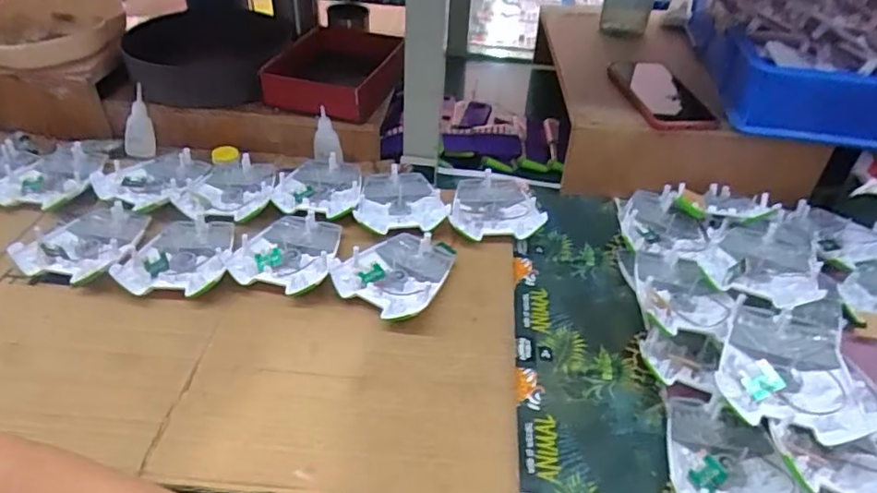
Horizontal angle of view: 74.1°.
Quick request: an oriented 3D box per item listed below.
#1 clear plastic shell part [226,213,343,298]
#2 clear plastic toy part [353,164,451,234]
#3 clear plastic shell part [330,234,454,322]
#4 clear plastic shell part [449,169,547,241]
[{"bbox_3d":[-0.146,0.002,0.579,0.087,0.019,0.101,9,42,7],"label":"clear plastic shell part"},{"bbox_3d":[-0.038,-0.053,0.646,0.095,0.017,0.114,4,41,1],"label":"clear plastic toy part"},{"bbox_3d":[-0.037,0.024,0.567,0.093,0.025,0.114,24,45,22],"label":"clear plastic shell part"},{"bbox_3d":[0.061,-0.051,0.653,0.097,0.018,0.114,0,41,-3],"label":"clear plastic shell part"}]

